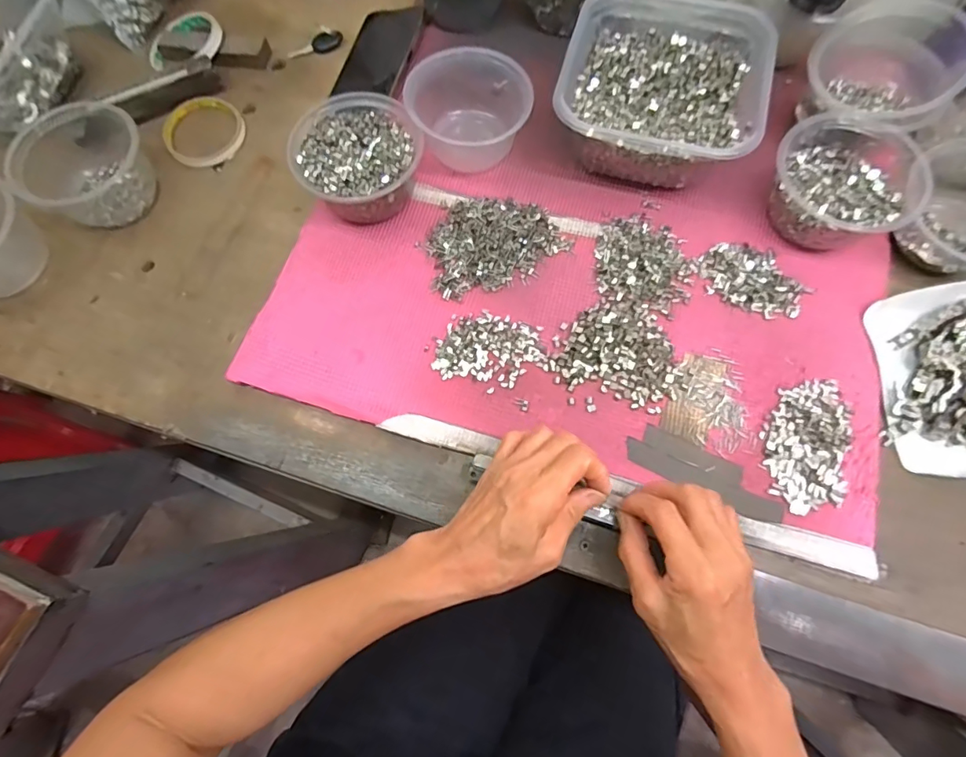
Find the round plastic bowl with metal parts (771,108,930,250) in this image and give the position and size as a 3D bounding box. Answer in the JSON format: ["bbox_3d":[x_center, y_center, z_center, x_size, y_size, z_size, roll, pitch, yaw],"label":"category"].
[{"bbox_3d":[0.311,-0.170,0.429,0.113,0.059,0.116,-1,72,2],"label":"round plastic bowl with metal parts"}]

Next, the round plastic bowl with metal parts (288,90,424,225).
[{"bbox_3d":[-0.113,-0.200,0.456,0.108,0.066,0.115,-1,72,2],"label":"round plastic bowl with metal parts"}]

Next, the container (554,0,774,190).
[{"bbox_3d":[0.164,-0.269,0.458,0.170,0.076,0.173,15,73,7],"label":"container"}]

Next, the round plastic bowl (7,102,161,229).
[{"bbox_3d":[-0.384,-0.210,0.472,0.113,0.061,0.111,-1,72,2],"label":"round plastic bowl"}]

